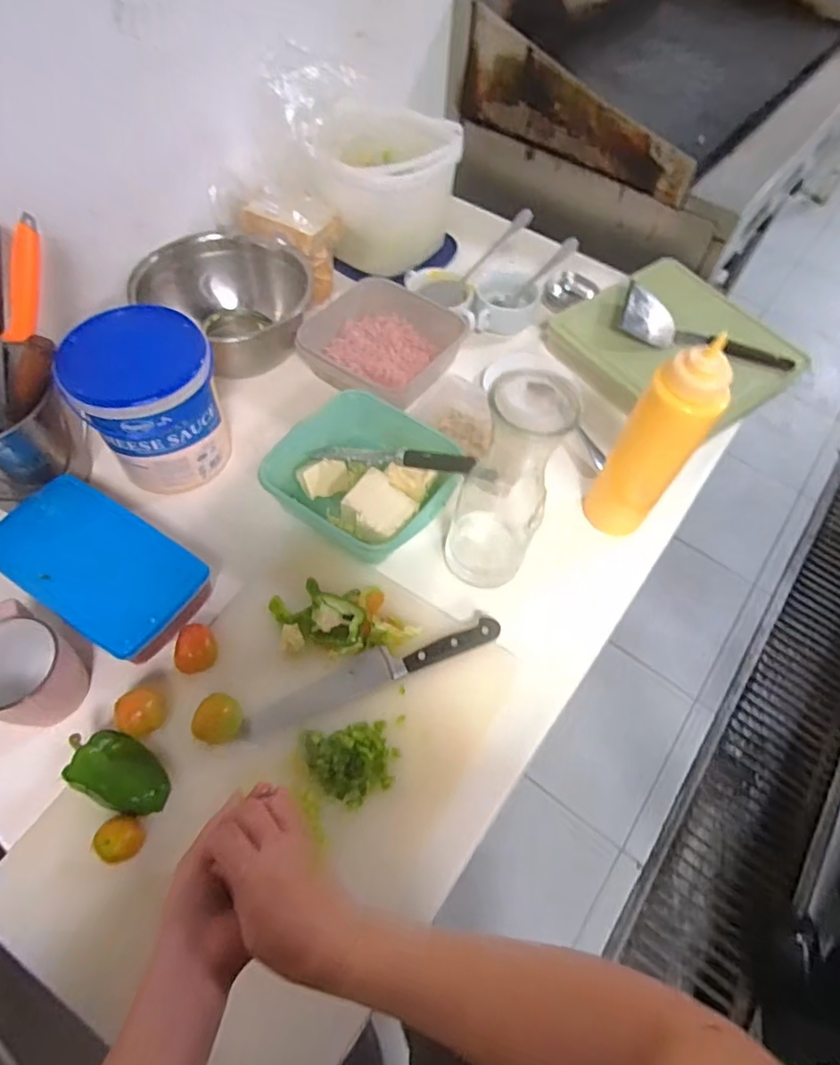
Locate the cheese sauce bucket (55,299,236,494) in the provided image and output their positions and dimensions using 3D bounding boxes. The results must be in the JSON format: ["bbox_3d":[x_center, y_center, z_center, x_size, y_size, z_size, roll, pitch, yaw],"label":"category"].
[{"bbox_3d":[-0.313,-0.149,0.693,0.154,0.180,0.136,-17,61,-15],"label":"cheese sauce bucket"}]

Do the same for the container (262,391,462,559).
[{"bbox_3d":[-0.065,-0.073,0.725,0.210,0.060,0.203,27,60,12],"label":"container"}]

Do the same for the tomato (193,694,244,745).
[{"bbox_3d":[-0.195,0.185,0.571,0.042,0.046,0.039,2,58,-3],"label":"tomato"}]

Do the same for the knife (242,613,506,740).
[{"bbox_3d":[-0.047,0.142,0.612,0.275,0.019,0.036,-17,61,-15],"label":"knife"}]

